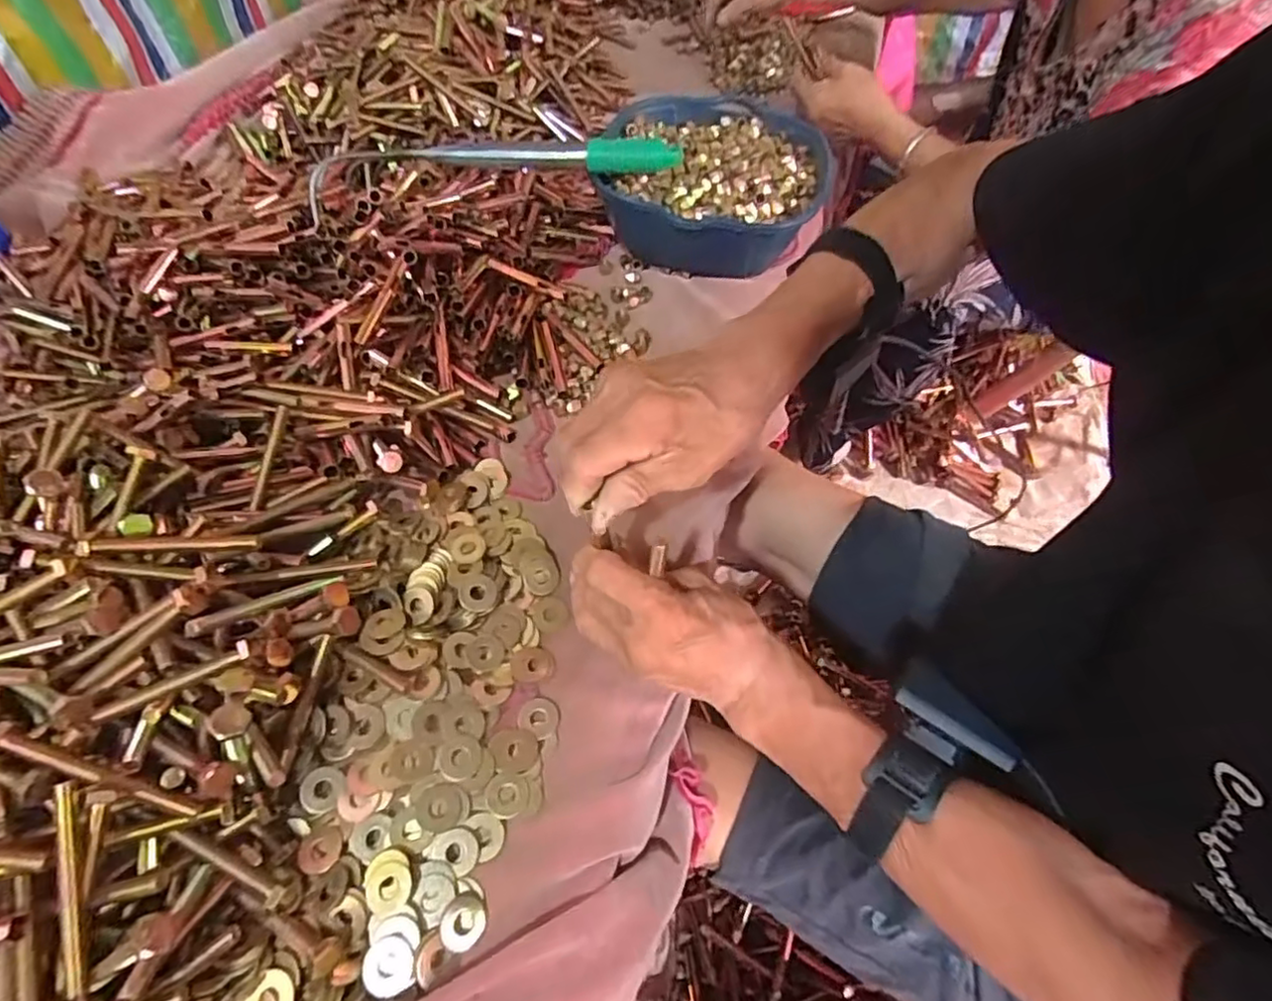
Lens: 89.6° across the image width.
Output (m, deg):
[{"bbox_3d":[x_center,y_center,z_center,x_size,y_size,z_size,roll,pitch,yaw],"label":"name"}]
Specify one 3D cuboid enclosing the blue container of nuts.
[{"bbox_3d":[0.077,-0.320,0.661,0.229,0.078,0.233,8,55,8],"label":"blue container of nuts"}]

